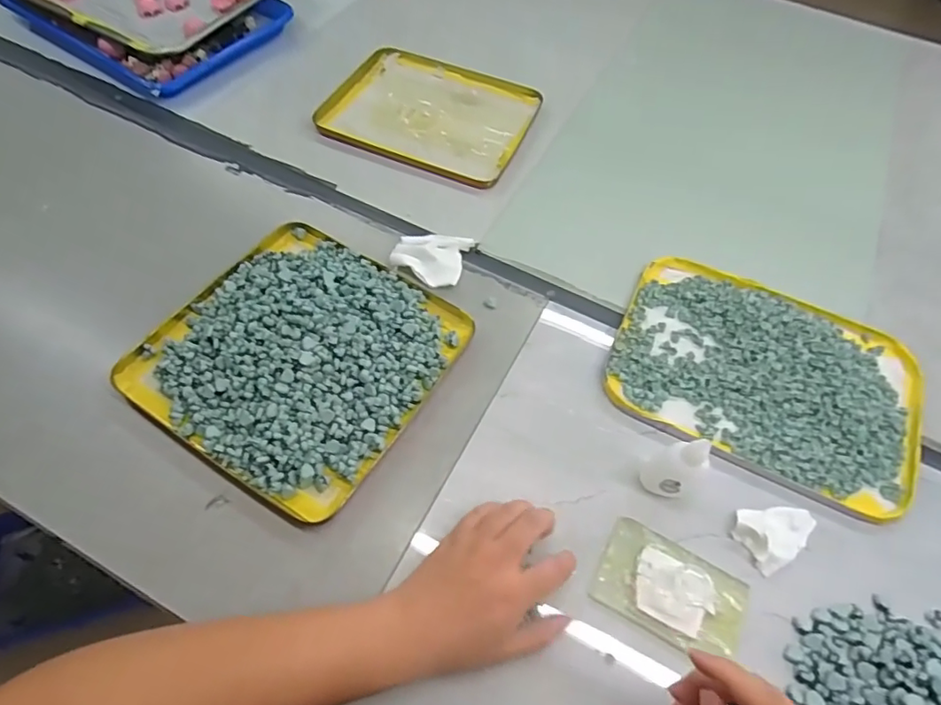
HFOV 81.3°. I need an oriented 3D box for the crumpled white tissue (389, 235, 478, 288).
[{"bbox_3d":[-0.042,-0.103,0.578,0.075,0.012,0.075,19,59,8],"label":"crumpled white tissue"}]

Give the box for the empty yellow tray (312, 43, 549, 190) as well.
[{"bbox_3d":[-0.050,-0.314,0.715,0.249,0.013,0.206,22,59,10],"label":"empty yellow tray"}]

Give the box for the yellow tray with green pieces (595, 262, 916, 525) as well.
[{"bbox_3d":[0.280,0.017,0.519,0.274,0.020,0.204,23,59,10],"label":"yellow tray with green pieces"}]

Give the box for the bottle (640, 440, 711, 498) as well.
[{"bbox_3d":[0.165,0.086,0.431,0.035,0.078,0.036,2,58,-3],"label":"bottle"}]

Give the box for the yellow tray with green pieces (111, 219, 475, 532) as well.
[{"bbox_3d":[-0.153,-0.005,0.495,0.242,0.037,0.238,29,61,13],"label":"yellow tray with green pieces"}]

